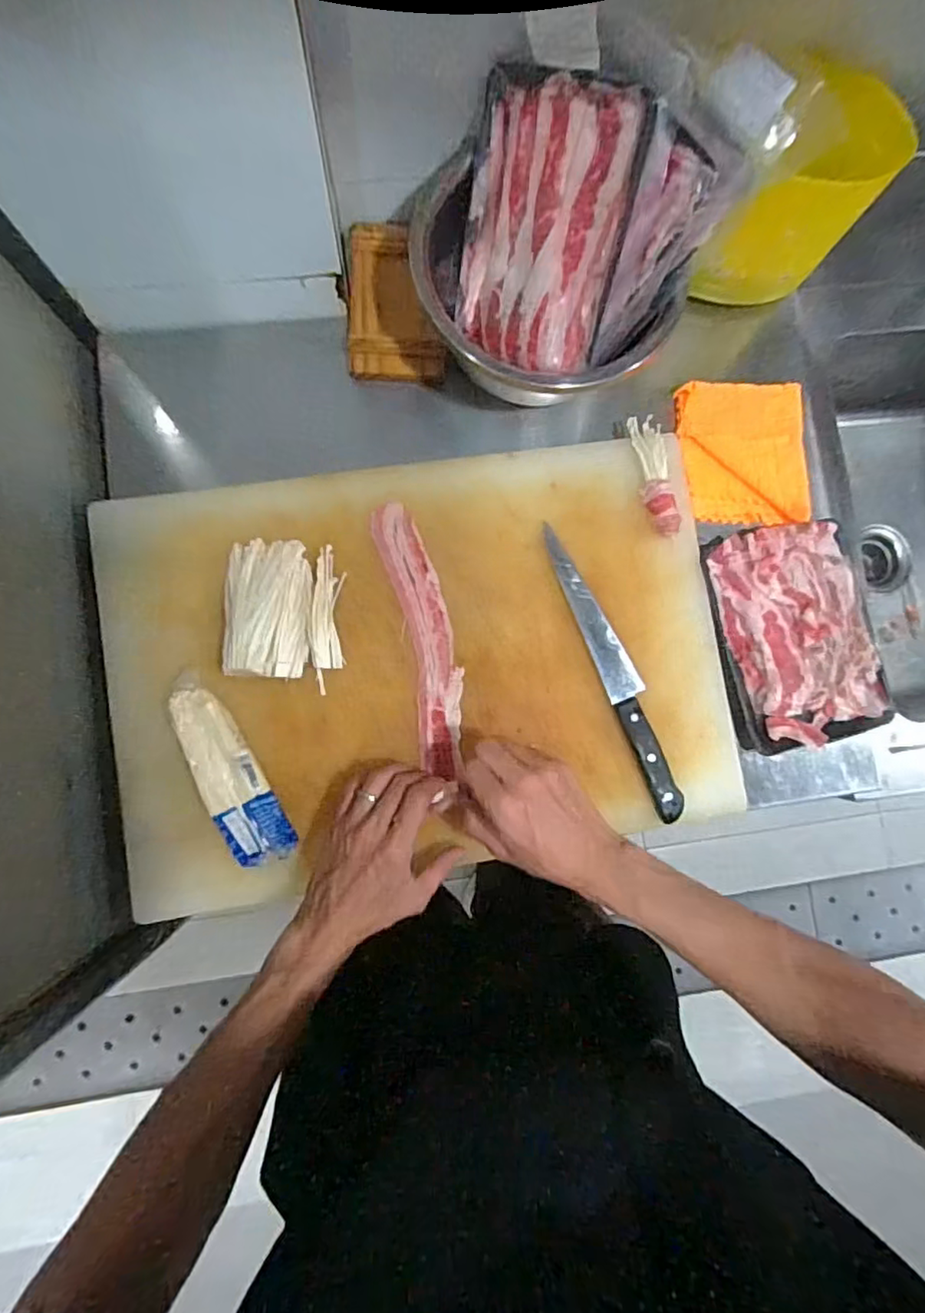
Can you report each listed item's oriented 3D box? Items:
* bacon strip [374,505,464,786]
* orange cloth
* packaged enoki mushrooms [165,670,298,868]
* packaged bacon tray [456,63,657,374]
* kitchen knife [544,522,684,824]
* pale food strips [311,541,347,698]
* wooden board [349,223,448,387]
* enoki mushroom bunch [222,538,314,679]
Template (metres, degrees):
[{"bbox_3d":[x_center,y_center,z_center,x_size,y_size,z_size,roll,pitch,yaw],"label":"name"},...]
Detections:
[{"bbox_3d":[-0.036,-0.020,0.592,0.052,0.006,0.263,-12,86,-5],"label":"bacon strip"},{"bbox_3d":[0.299,-0.215,0.650,0.132,0.017,0.149,-1,85,-4],"label":"orange cloth"},{"bbox_3d":[-0.215,0.102,0.551,0.053,0.023,0.182,-29,87,-6],"label":"packaged enoki mushrooms"},{"bbox_3d":[0.066,-0.381,0.549,0.159,0.208,0.022,30,41,21],"label":"packaged bacon tray"},{"bbox_3d":[0.152,0.012,0.598,0.035,0.019,0.302,-21,86,-6],"label":"kitchen knife"},{"bbox_3d":[-0.129,-0.036,0.585,0.030,0.011,0.137,-1,85,-4],"label":"pale food strips"},{"bbox_3d":[-0.070,-0.377,0.639,0.097,0.027,0.169,-1,85,-4],"label":"wooden board"},{"bbox_3d":[-0.181,-0.045,0.567,0.073,0.037,0.126,2,84,-4],"label":"enoki mushroom bunch"}]

